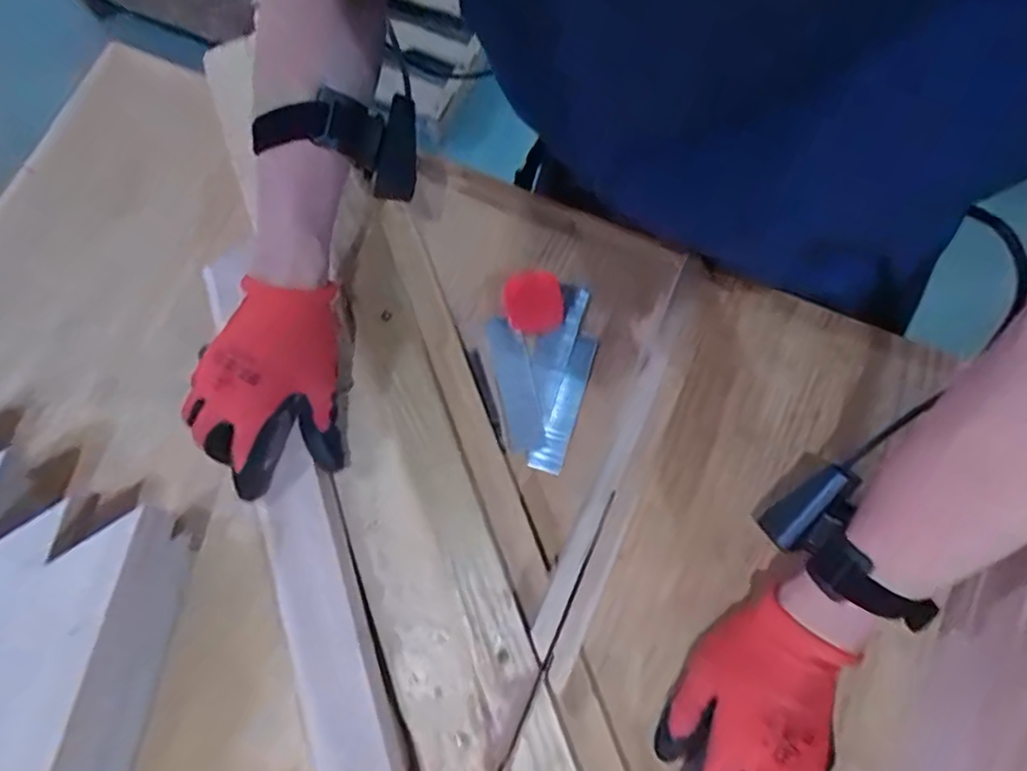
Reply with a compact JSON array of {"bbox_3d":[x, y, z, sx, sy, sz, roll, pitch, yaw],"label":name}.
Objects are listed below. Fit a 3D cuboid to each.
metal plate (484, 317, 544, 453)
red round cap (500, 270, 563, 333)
[{"bbox_3d":[0.001,-0.002,0.474,0.029,0.005,0.109,-12,76,-4],"label":"metal plate"},{"bbox_3d":[0.016,-0.070,0.490,0.048,0.009,0.054,-10,76,-4],"label":"red round cap"}]

